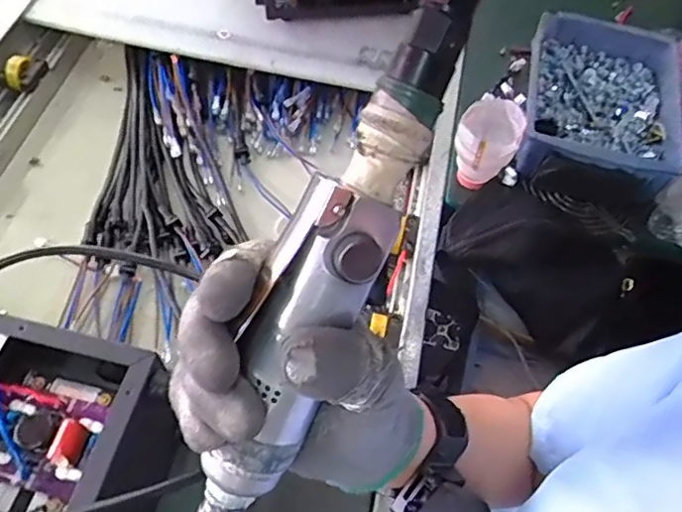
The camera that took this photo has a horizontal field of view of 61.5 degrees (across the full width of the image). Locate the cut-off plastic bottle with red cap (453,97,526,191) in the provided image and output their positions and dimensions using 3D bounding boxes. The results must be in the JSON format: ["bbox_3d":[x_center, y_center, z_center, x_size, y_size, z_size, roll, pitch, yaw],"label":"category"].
[{"bbox_3d":[0.156,-0.114,0.635,0.065,0.110,0.062,2,58,-3],"label":"cut-off plastic bottle with red cap"}]

